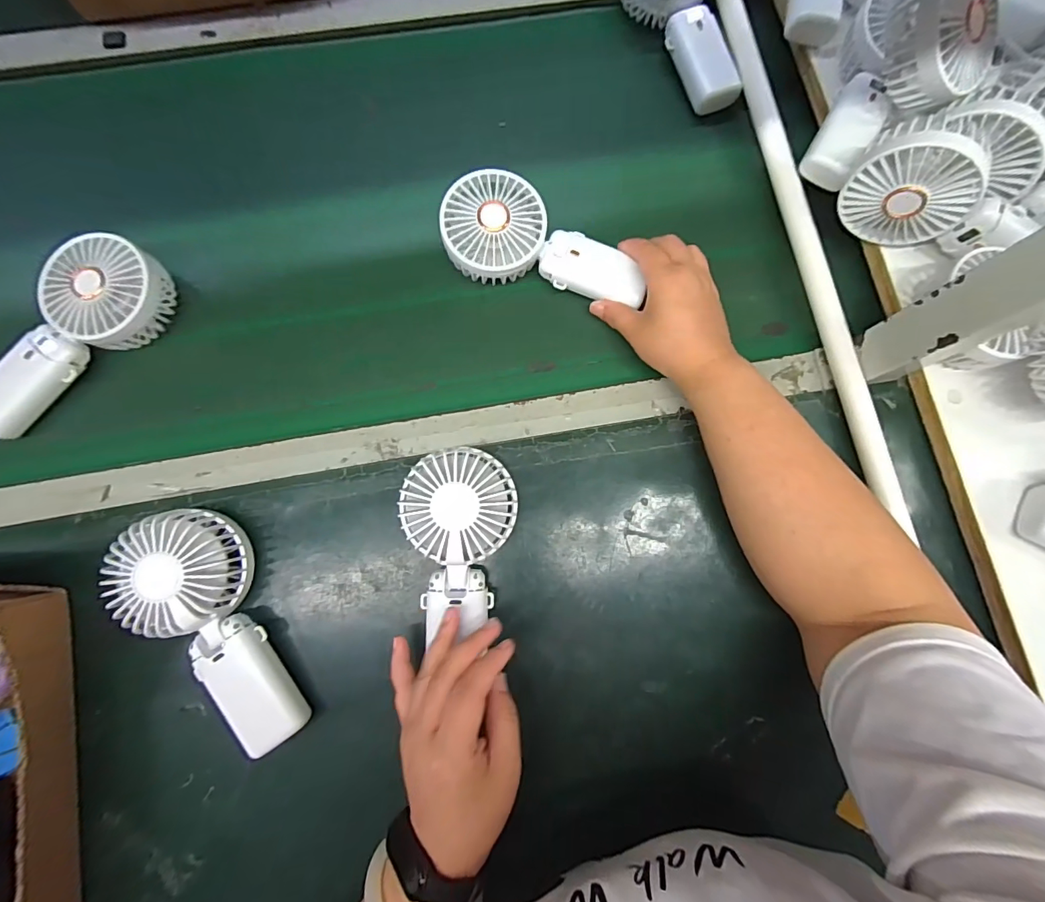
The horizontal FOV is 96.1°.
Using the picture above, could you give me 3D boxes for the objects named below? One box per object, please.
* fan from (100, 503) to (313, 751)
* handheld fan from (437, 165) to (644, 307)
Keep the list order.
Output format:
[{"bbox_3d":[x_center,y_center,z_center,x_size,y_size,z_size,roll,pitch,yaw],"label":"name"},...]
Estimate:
[{"bbox_3d":[-0.212,0.124,0.336,0.081,0.053,0.177,-42,83,-8],"label":"fan"},{"bbox_3d":[0.017,-0.174,0.405,0.172,0.034,0.084,20,83,-4],"label":"handheld fan"}]

